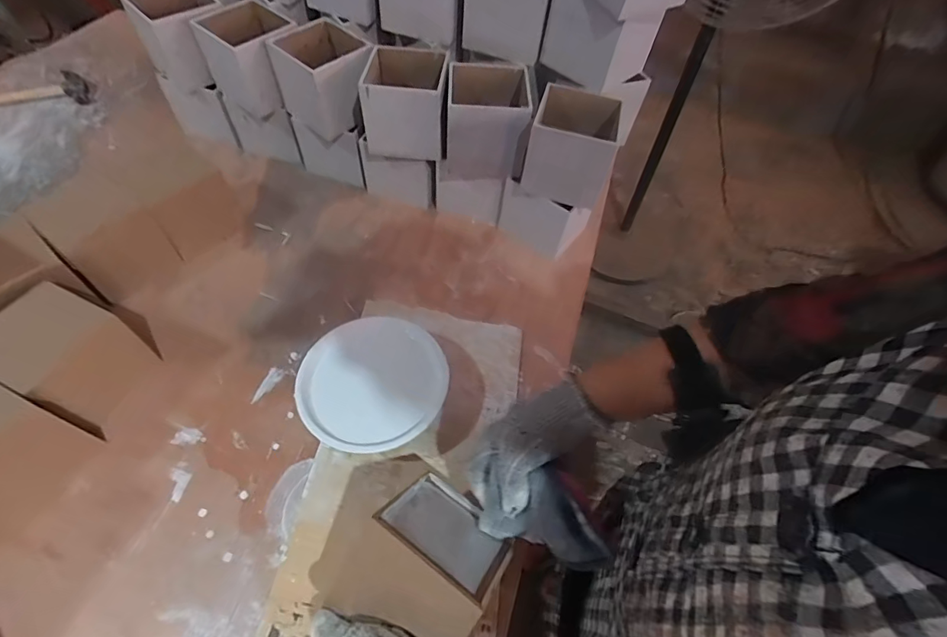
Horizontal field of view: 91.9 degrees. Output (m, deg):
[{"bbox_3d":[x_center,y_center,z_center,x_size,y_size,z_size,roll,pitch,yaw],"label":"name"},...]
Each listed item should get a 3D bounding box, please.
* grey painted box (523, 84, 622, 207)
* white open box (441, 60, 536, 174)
[{"bbox_3d":[0.138,-0.242,0.643,0.109,0.106,0.116,13,56,5],"label":"grey painted box"},{"bbox_3d":[0.018,-0.288,0.673,0.106,0.119,0.122,4,56,-1],"label":"white open box"}]

